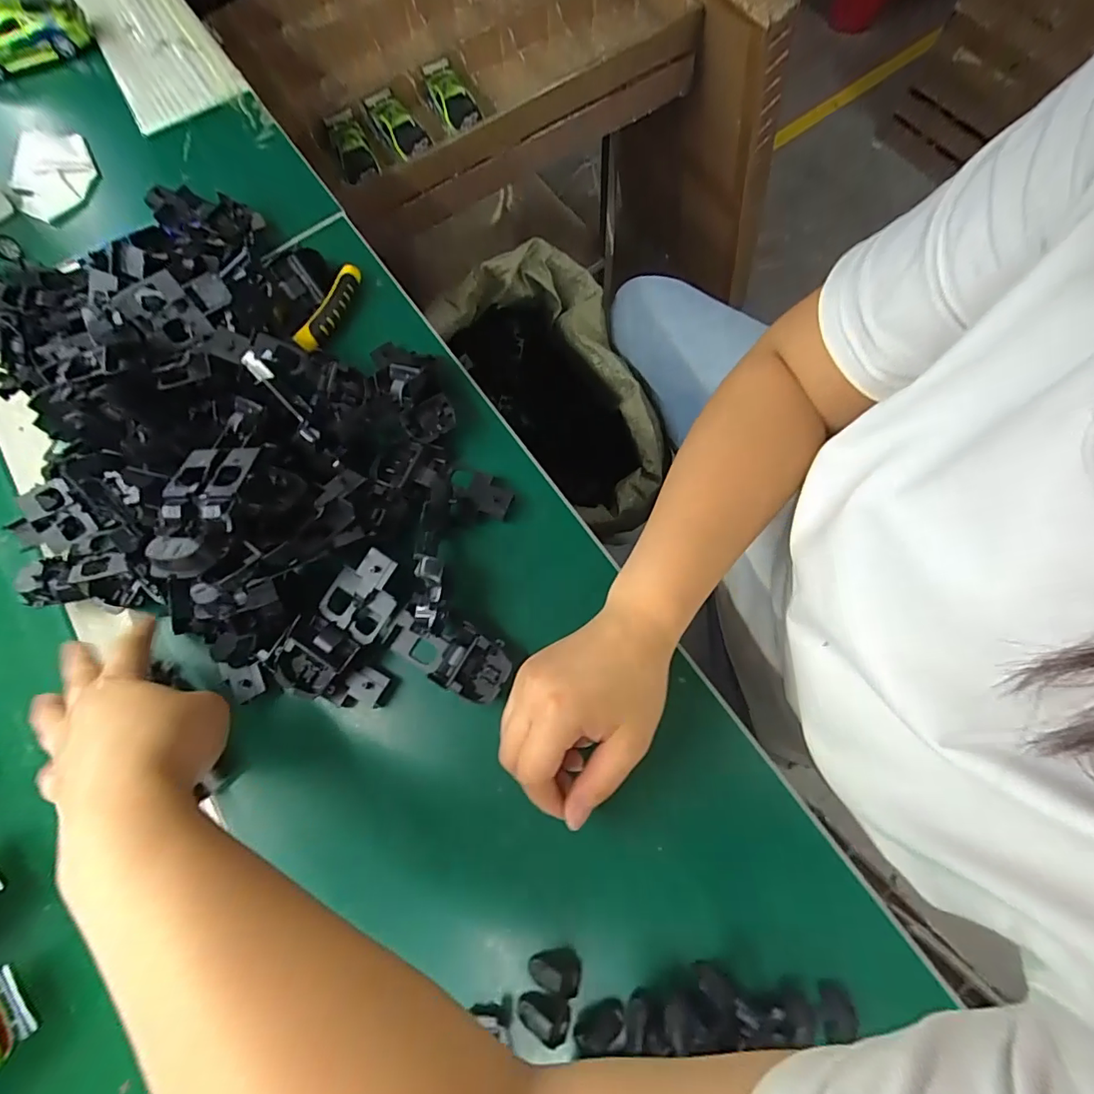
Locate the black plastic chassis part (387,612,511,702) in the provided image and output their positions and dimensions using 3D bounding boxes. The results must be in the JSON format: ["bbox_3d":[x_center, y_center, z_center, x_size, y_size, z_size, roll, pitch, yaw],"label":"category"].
[{"bbox_3d":[-0.063,0.068,0.325,0.080,0.022,0.040,24,77,10],"label":"black plastic chassis part"}]

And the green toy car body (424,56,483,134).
[{"bbox_3d":[-0.134,-0.625,0.692,0.052,0.030,0.132,-25,74,-4],"label":"green toy car body"}]

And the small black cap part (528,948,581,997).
[{"bbox_3d":[0.005,0.236,0.277,0.028,0.016,0.016,15,76,8],"label":"small black cap part"}]

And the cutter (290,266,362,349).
[{"bbox_3d":[-0.175,-0.192,0.404,0.017,0.017,0.082,25,77,10],"label":"cutter"}]

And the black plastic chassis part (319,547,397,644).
[{"bbox_3d":[-0.118,0.029,0.326,0.043,0.014,0.058,36,102,7],"label":"black plastic chassis part"}]

